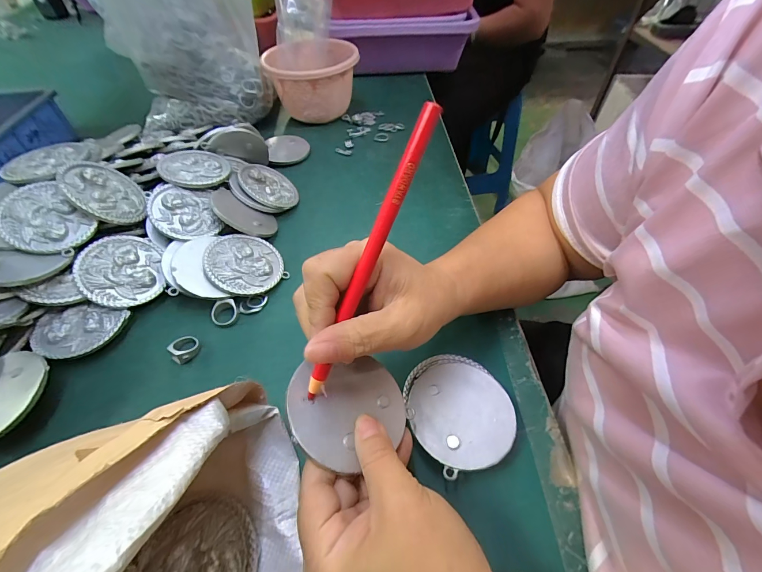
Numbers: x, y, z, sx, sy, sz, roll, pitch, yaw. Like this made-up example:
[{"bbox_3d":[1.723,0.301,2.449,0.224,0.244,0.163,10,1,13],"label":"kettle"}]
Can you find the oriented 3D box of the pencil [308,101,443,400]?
[{"bbox_3d":[-0.007,-0.012,0.179,0.012,0.162,0.008,30,14,22],"label":"pencil"}]

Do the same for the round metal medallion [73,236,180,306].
[{"bbox_3d":[-0.248,-0.014,0.328,0.067,0.007,0.077,-18,77,-35],"label":"round metal medallion"}]

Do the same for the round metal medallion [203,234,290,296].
[{"bbox_3d":[-0.137,-0.023,0.345,0.074,0.008,0.072,-13,64,-35],"label":"round metal medallion"}]

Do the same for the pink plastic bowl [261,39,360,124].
[{"bbox_3d":[-0.106,-0.315,0.536,0.135,0.096,0.146,0,50,0],"label":"pink plastic bowl"}]

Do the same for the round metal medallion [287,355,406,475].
[{"bbox_3d":[-0.019,0.074,0.206,0.073,0.004,0.061,2,52,-30],"label":"round metal medallion"}]

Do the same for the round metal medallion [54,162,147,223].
[{"bbox_3d":[-0.272,-0.093,0.339,0.071,0.006,0.069,49,28,-8],"label":"round metal medallion"}]

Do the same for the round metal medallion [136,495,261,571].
[{"bbox_3d":[-0.107,0.165,0.203,0.065,0.008,0.067,0,50,0],"label":"round metal medallion"}]

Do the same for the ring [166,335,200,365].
[{"bbox_3d":[-0.175,0.054,0.303,0.025,0.012,0.023,0,50,0],"label":"ring"}]

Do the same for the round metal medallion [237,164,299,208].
[{"bbox_3d":[-0.135,-0.122,0.416,0.070,0.006,0.067,0,57,-39],"label":"round metal medallion"}]

